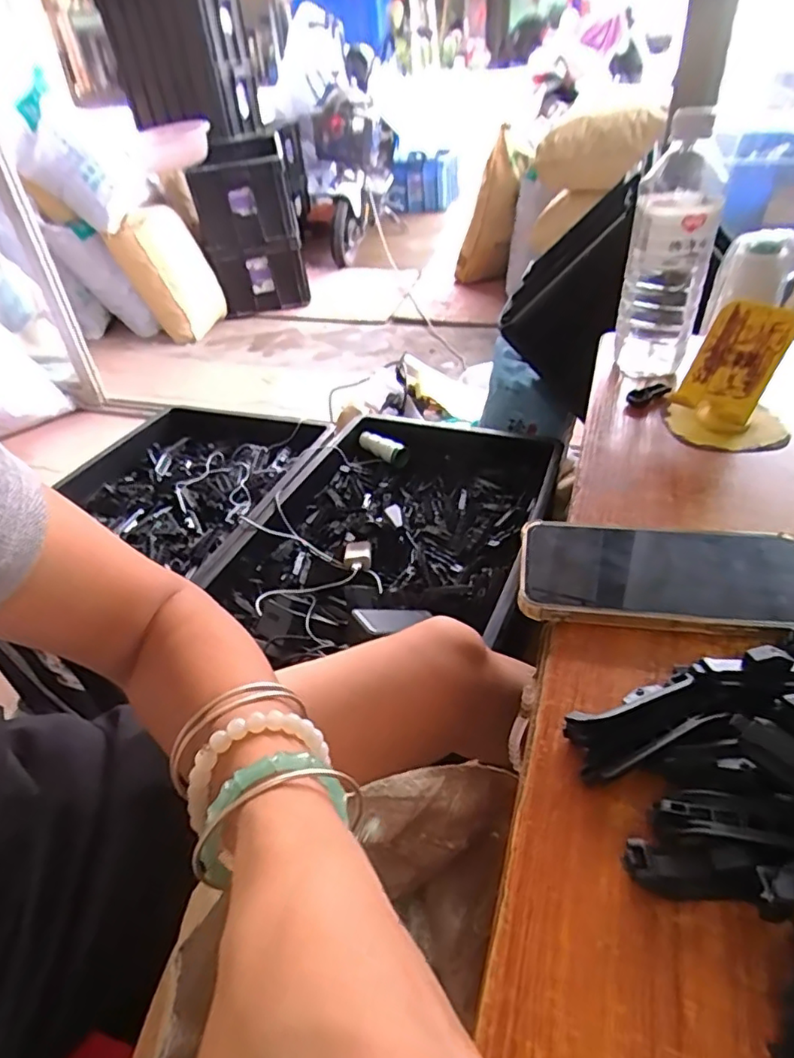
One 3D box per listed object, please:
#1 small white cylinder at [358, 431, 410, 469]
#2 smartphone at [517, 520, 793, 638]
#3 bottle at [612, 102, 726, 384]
[{"bbox_3d":[-0.027,-0.153,1.120,0.046,0.033,0.118,-34,47,-31],"label":"small white cylinder"},{"bbox_3d":[0.159,0.027,0.350,0.164,0.016,0.081,5,40,13],"label":"smartphone"},{"bbox_3d":[0.244,-0.245,0.526,0.066,0.208,0.067,13,42,22],"label":"bottle"}]

